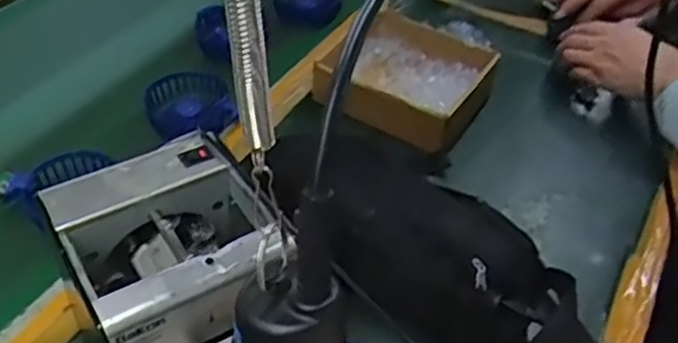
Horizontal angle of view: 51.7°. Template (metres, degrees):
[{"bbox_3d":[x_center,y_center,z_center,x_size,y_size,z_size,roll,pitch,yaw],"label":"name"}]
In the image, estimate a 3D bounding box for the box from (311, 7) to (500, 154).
[{"bbox_3d":[0.068,-0.093,0.714,0.166,0.065,0.116,25,47,22],"label":"box"}]

